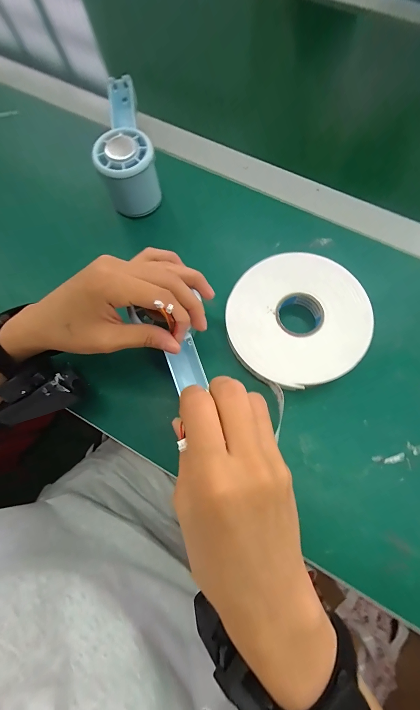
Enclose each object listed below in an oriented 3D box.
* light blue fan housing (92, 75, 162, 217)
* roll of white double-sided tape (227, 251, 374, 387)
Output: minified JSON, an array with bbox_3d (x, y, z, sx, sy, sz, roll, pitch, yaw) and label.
[{"bbox_3d":[-0.094,-0.234,0.318,0.051,0.059,0.158,-14,73,-2],"label":"light blue fan housing"},{"bbox_3d":[0.079,-0.032,0.272,0.119,0.029,0.125,-1,73,2],"label":"roll of white double-sided tape"}]

